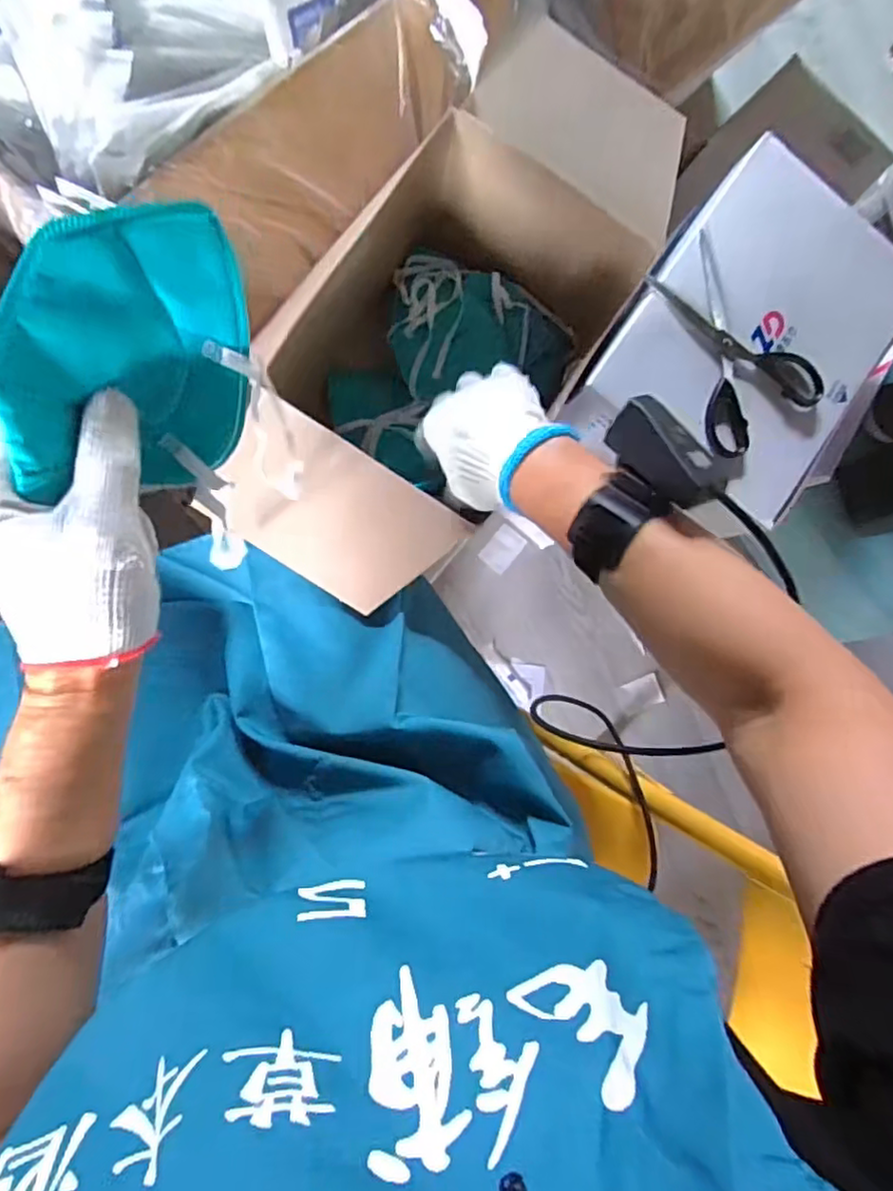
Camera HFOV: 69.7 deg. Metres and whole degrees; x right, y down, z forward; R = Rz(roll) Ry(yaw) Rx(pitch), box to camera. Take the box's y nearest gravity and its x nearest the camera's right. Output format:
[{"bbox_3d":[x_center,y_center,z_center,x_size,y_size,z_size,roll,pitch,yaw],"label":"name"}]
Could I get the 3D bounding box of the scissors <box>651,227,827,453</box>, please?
[{"bbox_3d":[0.223,-0.200,0.506,0.099,0.010,0.155,-33,93,-7],"label":"scissors"}]

